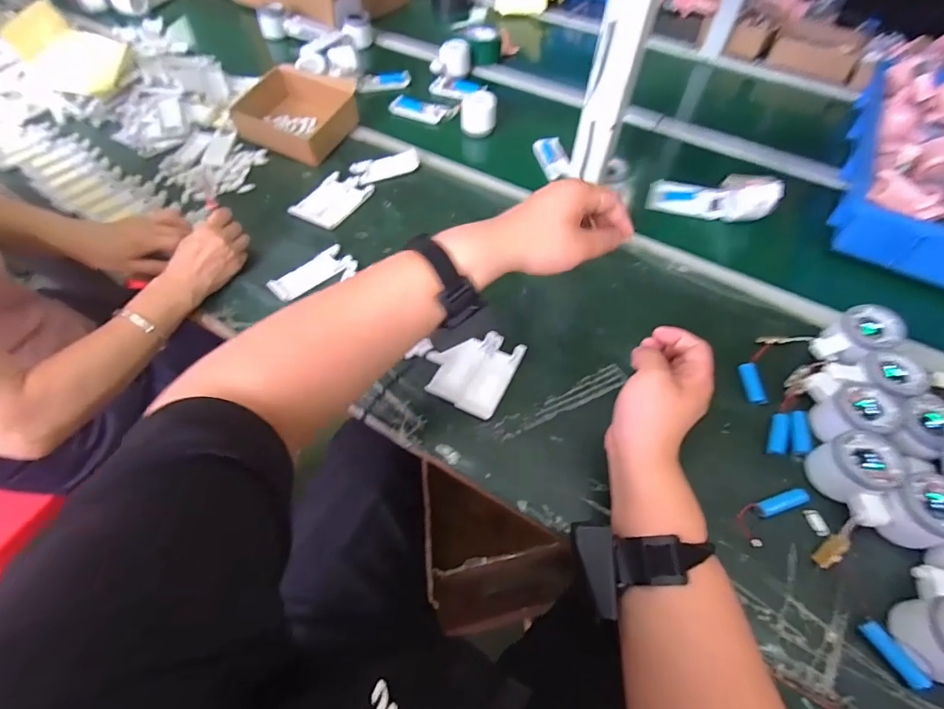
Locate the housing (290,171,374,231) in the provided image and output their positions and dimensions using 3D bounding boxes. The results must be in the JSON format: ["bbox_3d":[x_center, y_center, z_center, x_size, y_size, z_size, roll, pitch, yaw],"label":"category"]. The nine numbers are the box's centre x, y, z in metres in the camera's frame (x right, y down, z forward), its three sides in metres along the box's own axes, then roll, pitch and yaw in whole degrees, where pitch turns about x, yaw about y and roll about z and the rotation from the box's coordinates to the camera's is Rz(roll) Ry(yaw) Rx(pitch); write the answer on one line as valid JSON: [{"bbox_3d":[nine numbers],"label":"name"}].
[{"bbox_3d":[-0.213,-0.240,0.688,0.077,0.009,0.114,24,59,15],"label":"housing"}]

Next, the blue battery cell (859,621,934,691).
[{"bbox_3d":[0.351,0.249,0.369,0.014,0.016,0.051,-22,59,-15],"label":"blue battery cell"}]

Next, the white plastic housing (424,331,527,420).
[{"bbox_3d":[-0.001,0.016,0.523,0.097,0.011,0.110,23,59,14],"label":"white plastic housing"}]

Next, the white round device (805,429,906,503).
[{"bbox_3d":[0.378,0.110,0.441,0.064,0.048,0.061,-26,60,-17],"label":"white round device"}]

